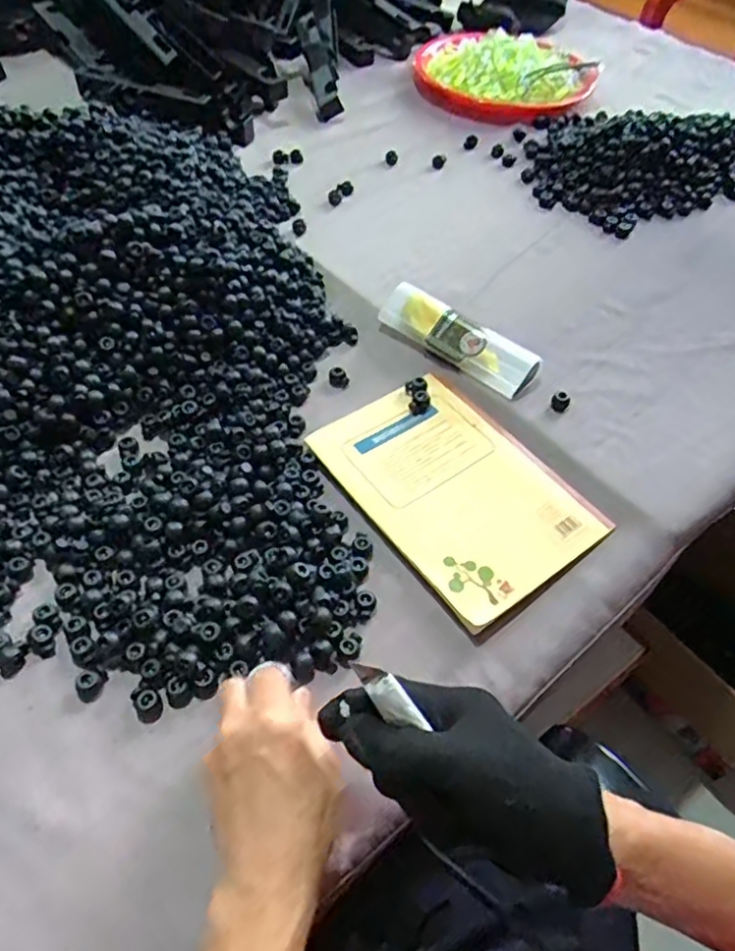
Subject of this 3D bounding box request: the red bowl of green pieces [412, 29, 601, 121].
[{"bbox_3d":[0.189,-0.582,0.931,0.225,0.038,0.249,-19,55,-16],"label":"red bowl of green pieces"}]

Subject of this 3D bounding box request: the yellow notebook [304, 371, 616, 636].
[{"bbox_3d":[0.067,0.007,0.505,0.138,0.013,0.200,-30,59,-22],"label":"yellow notebook"}]

